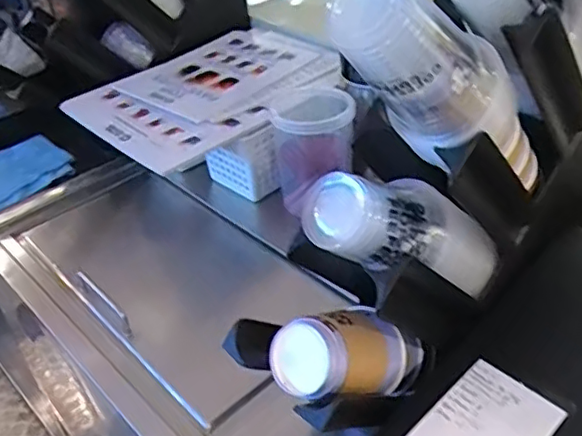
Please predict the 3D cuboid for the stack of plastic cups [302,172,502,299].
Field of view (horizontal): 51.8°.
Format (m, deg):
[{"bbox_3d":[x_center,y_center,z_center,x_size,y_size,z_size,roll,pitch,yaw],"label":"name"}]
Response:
[{"bbox_3d":[0.109,0.010,0.522,0.223,0.072,0.084,14,24,-37],"label":"stack of plastic cups"}]

